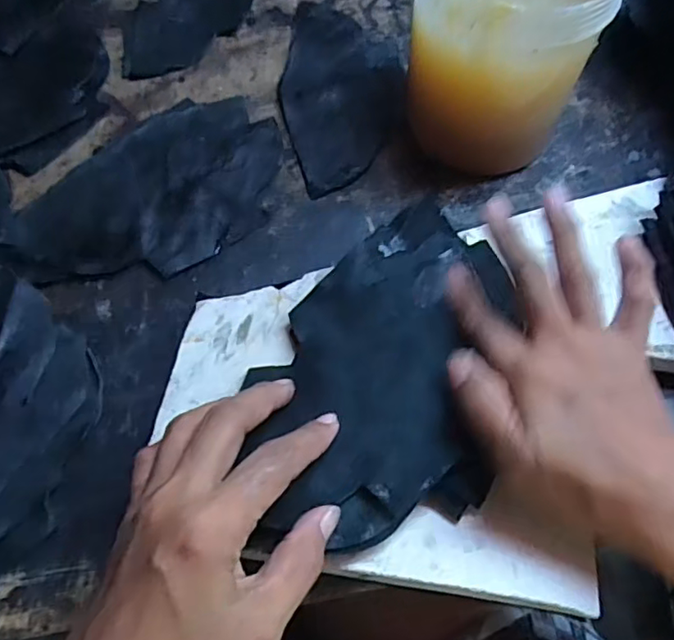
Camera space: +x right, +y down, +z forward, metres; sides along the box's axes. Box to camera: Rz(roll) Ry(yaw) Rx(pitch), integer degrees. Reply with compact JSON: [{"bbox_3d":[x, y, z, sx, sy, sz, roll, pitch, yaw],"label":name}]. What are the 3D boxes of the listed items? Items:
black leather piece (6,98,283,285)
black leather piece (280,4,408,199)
[{"bbox_3d":[-0.120,-0.087,0.400,0.124,0.008,0.191,41,66,19],"label":"black leather piece"},{"bbox_3d":[0.006,-0.179,0.452,0.092,0.007,0.201,4,62,1],"label":"black leather piece"}]

